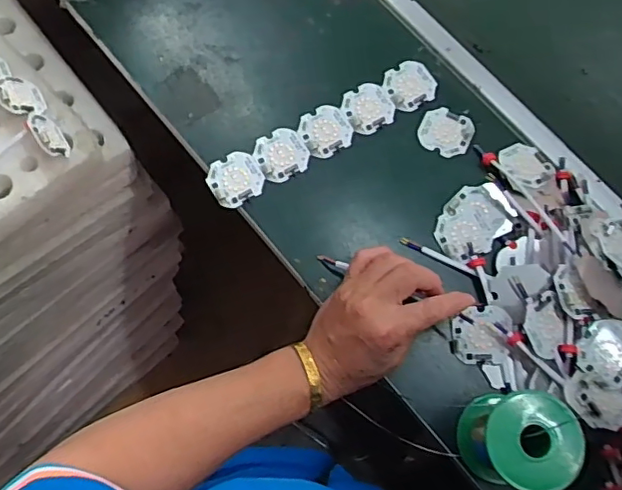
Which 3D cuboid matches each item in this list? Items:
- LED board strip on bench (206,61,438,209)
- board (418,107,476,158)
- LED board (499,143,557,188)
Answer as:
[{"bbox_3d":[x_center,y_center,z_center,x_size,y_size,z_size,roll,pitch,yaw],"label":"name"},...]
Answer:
[{"bbox_3d":[0.014,-0.106,0.535,0.235,0.005,0.047,-30,76,-10],"label":"LED board strip on bench"},{"bbox_3d":[0.127,-0.106,0.539,0.049,0.005,0.044,28,72,5],"label":"board"},{"bbox_3d":[0.199,-0.074,0.528,0.049,0.006,0.050,-31,69,-29],"label":"LED board"}]

